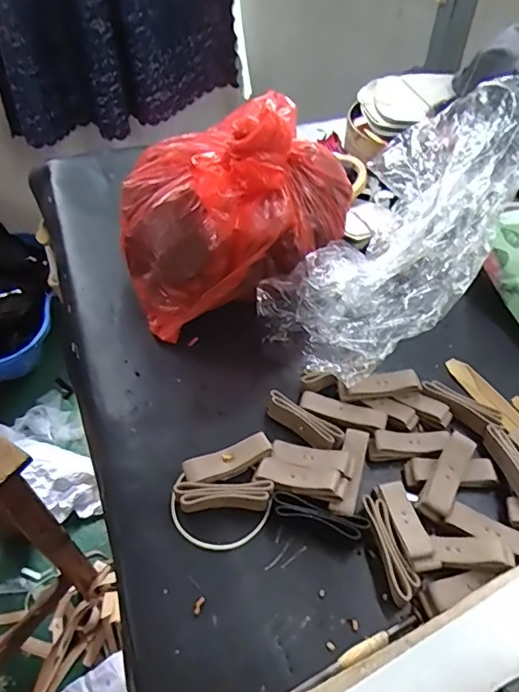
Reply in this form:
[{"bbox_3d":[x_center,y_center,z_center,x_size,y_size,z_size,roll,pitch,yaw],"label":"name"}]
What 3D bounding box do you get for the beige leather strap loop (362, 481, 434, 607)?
[{"bbox_3d":[0.091,0.124,0.331,0.033,0.016,0.075,-6,47,-6],"label":"beige leather strap loop"}]

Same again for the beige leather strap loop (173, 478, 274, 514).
[{"bbox_3d":[-0.024,0.104,0.351,0.065,0.020,0.015,-3,47,-2],"label":"beige leather strap loop"}]

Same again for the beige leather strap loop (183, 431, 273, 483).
[{"bbox_3d":[-0.022,0.085,0.371,0.064,0.021,0.018,-20,49,-17],"label":"beige leather strap loop"}]

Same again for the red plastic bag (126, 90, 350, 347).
[{"bbox_3d":[-0.026,-0.133,0.468,0.205,0.164,0.142,-15,48,-13],"label":"red plastic bag"}]

